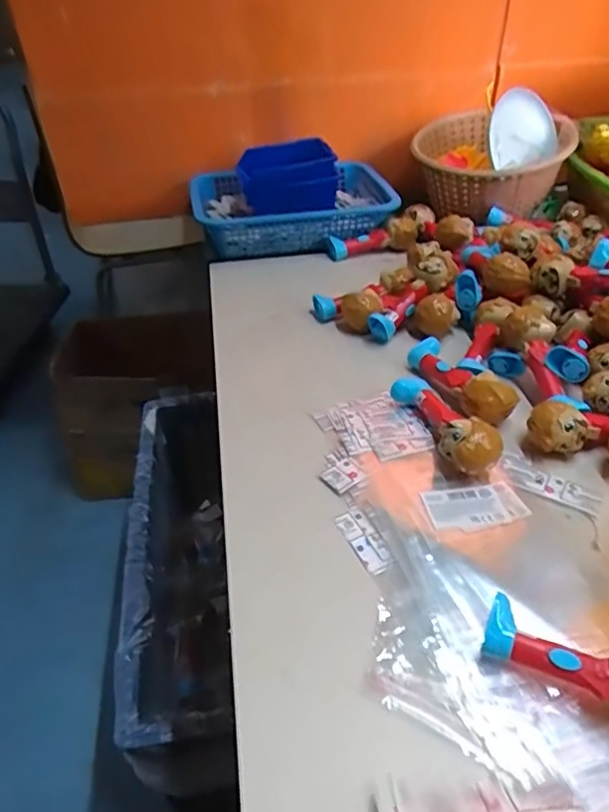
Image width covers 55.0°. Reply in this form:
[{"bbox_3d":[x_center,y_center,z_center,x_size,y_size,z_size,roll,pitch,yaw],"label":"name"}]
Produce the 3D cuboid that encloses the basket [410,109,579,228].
[{"bbox_3d":[0.267,-0.356,0.868,0.204,0.101,0.219,-1,39,1],"label":"basket"}]

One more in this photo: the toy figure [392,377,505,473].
[{"bbox_3d":[0.119,0.010,0.500,0.039,0.039,0.125,-15,40,-16],"label":"toy figure"}]

